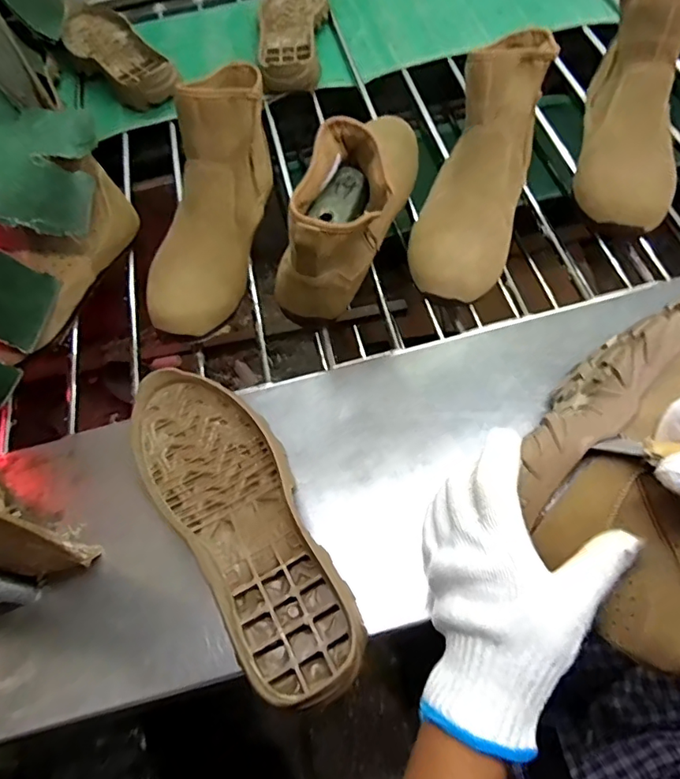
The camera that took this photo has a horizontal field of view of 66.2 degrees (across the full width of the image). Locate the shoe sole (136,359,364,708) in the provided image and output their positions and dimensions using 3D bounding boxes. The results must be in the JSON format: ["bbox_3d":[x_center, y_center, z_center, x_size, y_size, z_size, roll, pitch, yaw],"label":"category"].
[{"bbox_3d":[-0.080,0.094,0.423,0.111,0.051,0.305,-34,66,-13],"label":"shoe sole"}]

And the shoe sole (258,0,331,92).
[{"bbox_3d":[-0.073,-0.572,0.813,0.108,0.043,0.316,-3,63,2],"label":"shoe sole"}]

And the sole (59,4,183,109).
[{"bbox_3d":[-0.343,-0.518,0.808,0.107,0.041,0.314,-35,66,-13],"label":"sole"}]

